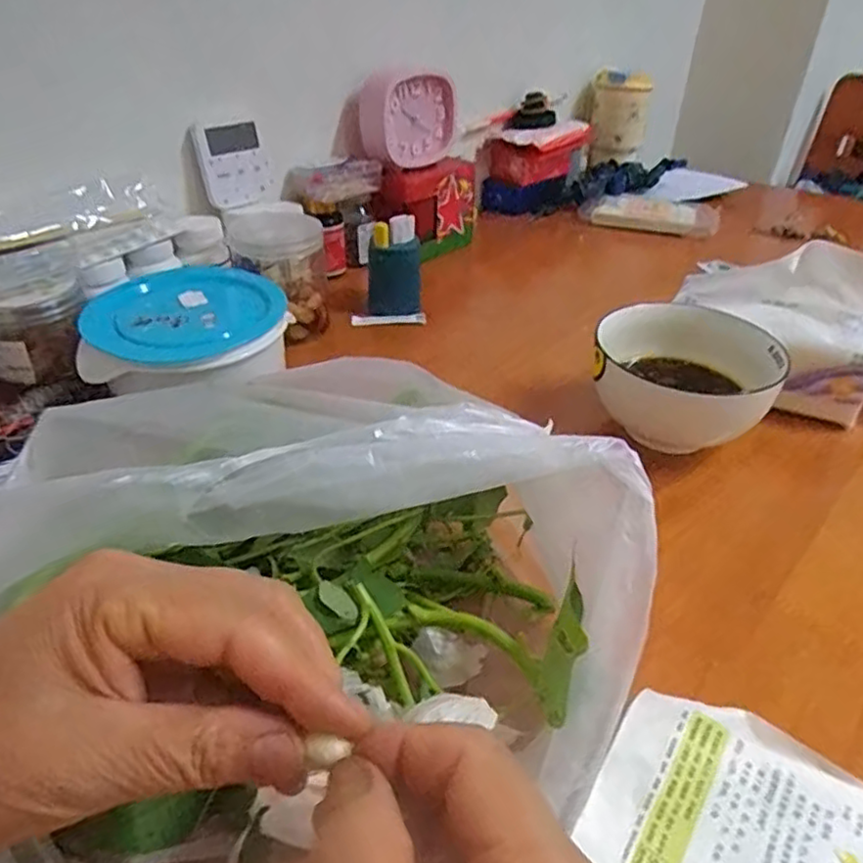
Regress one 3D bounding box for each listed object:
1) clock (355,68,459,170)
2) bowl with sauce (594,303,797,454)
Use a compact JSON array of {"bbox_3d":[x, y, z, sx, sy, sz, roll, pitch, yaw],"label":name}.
[{"bbox_3d":[-0.030,-0.380,0.801,0.137,0.107,0.049,-28,40,-35],"label":"clock"},{"bbox_3d":[0.197,-0.038,0.522,0.128,0.077,0.110,14,37,15],"label":"bowl with sauce"}]

